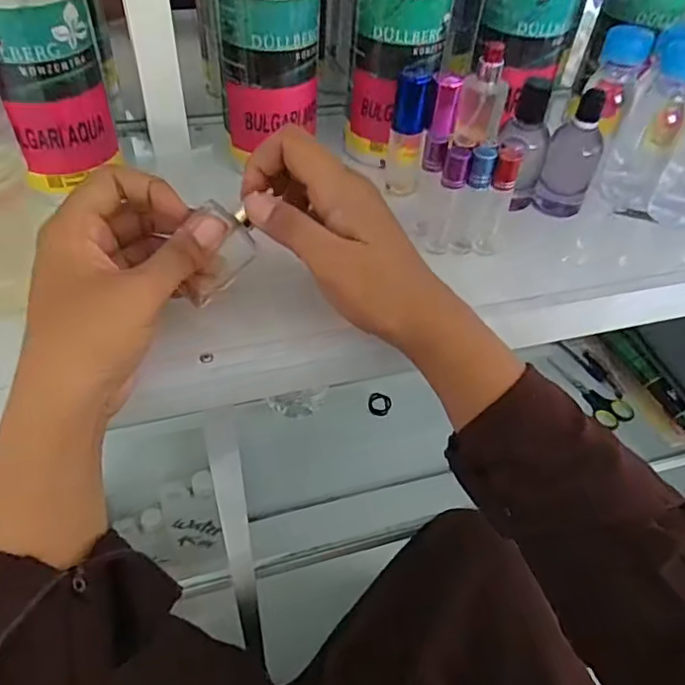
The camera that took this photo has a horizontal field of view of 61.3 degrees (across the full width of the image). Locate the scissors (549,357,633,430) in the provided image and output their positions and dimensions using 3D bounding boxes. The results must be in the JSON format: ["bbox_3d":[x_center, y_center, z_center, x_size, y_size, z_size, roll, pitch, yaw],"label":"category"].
[{"bbox_3d":[0.350,0.065,0.807,0.058,0.014,0.130,-16,49,-19],"label":"scissors"}]

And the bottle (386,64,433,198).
[{"bbox_3d":[0.050,-0.155,0.429,0.027,0.088,0.023,5,45,1],"label":"bottle"}]

